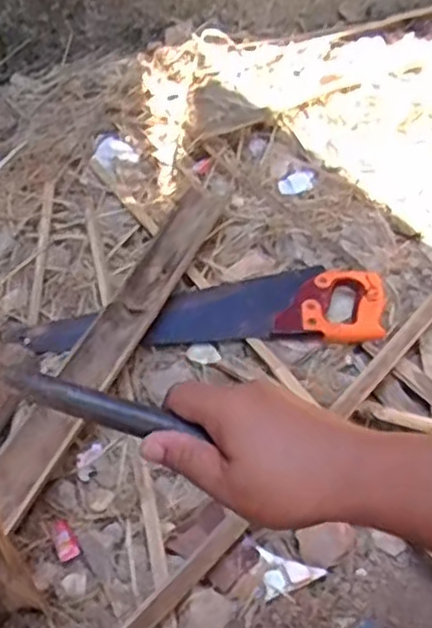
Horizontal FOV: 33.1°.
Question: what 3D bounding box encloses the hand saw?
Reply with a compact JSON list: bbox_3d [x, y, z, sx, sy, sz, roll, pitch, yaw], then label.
[{"bbox_3d":[-0.017,-0.019,0.985,0.476,0.030,0.148,-2,47,-2],"label":"hand saw"}]

